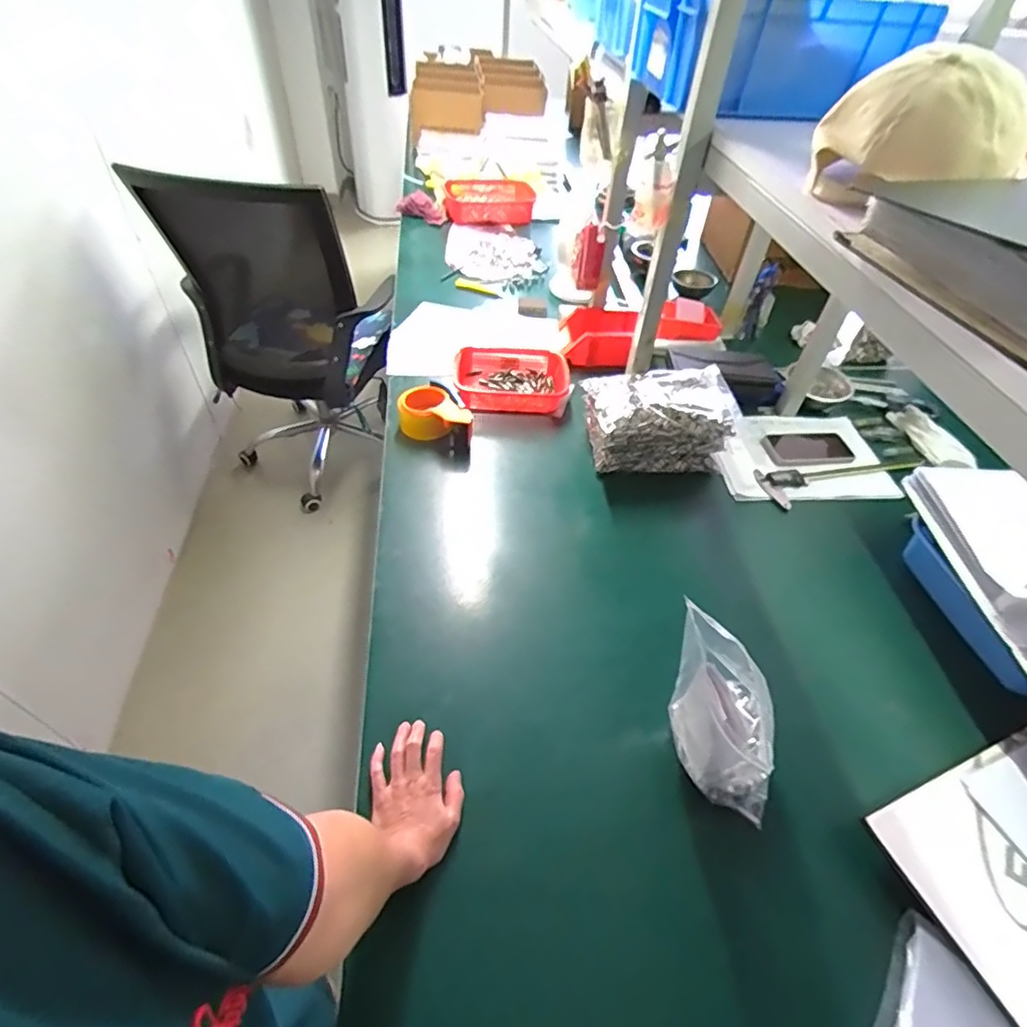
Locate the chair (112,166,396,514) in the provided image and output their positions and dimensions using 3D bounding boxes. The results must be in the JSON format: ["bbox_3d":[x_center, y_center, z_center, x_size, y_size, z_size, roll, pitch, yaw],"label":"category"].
[{"bbox_3d":[-0.650,-0.518,1.680,0.543,0.988,0.607,-19,52,-21],"label":"chair"}]

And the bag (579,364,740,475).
[{"bbox_3d":[0.254,-0.152,0.981,0.244,0.133,0.159,-6,49,-11],"label":"bag"}]

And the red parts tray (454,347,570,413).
[{"bbox_3d":[-0.001,-0.270,1.122,0.227,0.044,0.188,-3,48,-8],"label":"red parts tray"}]

